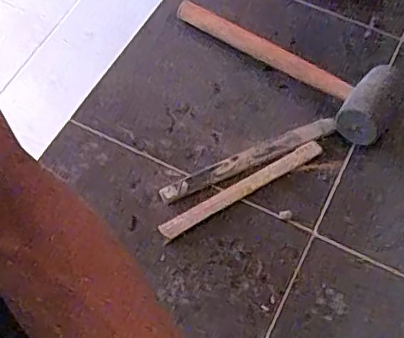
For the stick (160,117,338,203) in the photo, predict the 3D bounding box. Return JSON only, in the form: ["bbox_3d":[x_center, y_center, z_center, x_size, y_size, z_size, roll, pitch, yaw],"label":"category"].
[{"bbox_3d":[0.052,-0.012,0.603,0.206,0.008,0.020,-23,63,-16],"label":"stick"}]

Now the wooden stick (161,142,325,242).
[{"bbox_3d":[0.045,0.018,0.585,0.196,0.007,0.017,-28,64,-18],"label":"wooden stick"}]

